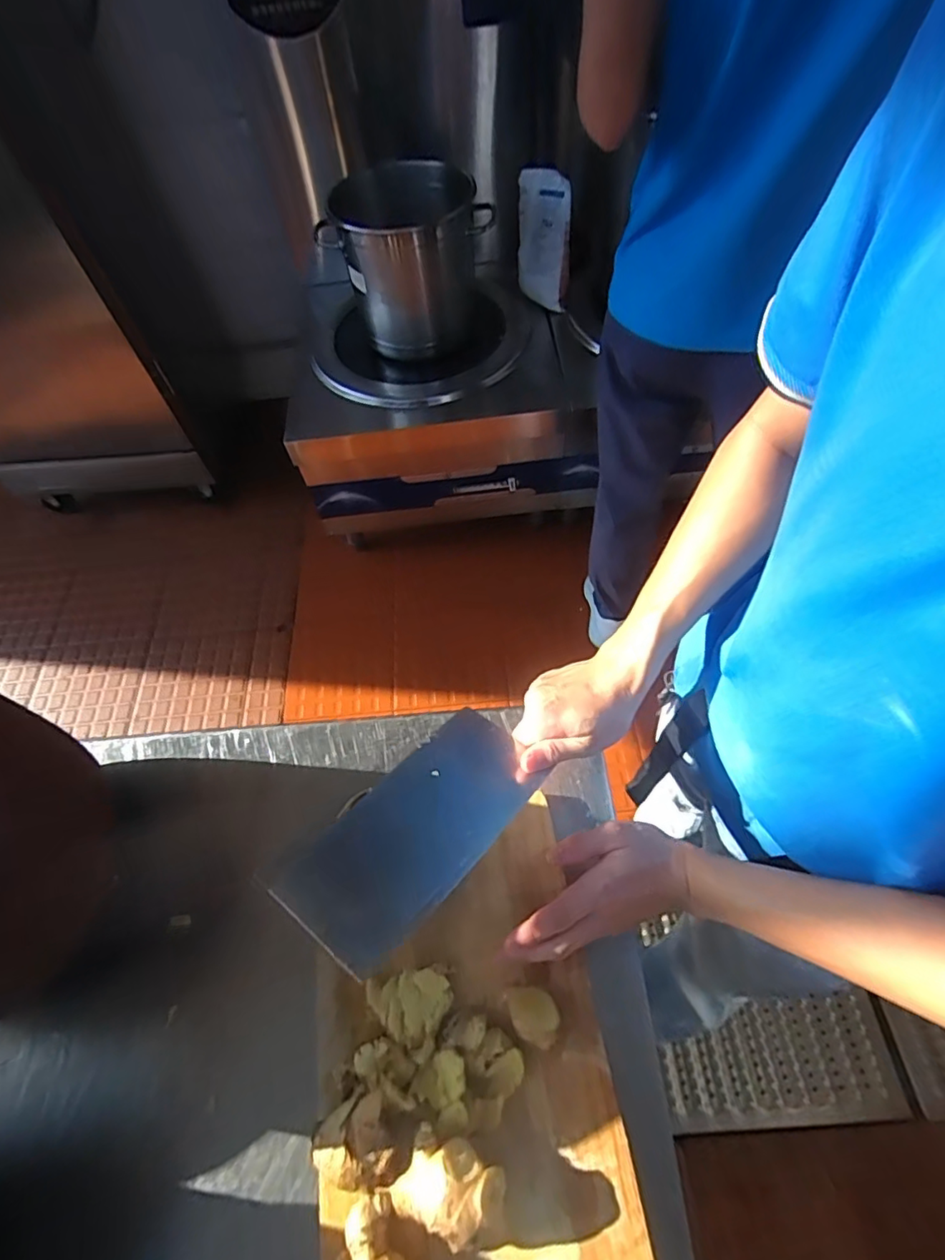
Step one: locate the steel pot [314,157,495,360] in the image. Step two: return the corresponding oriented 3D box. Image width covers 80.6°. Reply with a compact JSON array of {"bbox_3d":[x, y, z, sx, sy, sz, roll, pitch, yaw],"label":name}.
[{"bbox_3d":[-0.117,-0.826,1.259,0.355,0.293,0.318,-33,62,-15],"label":"steel pot"}]

